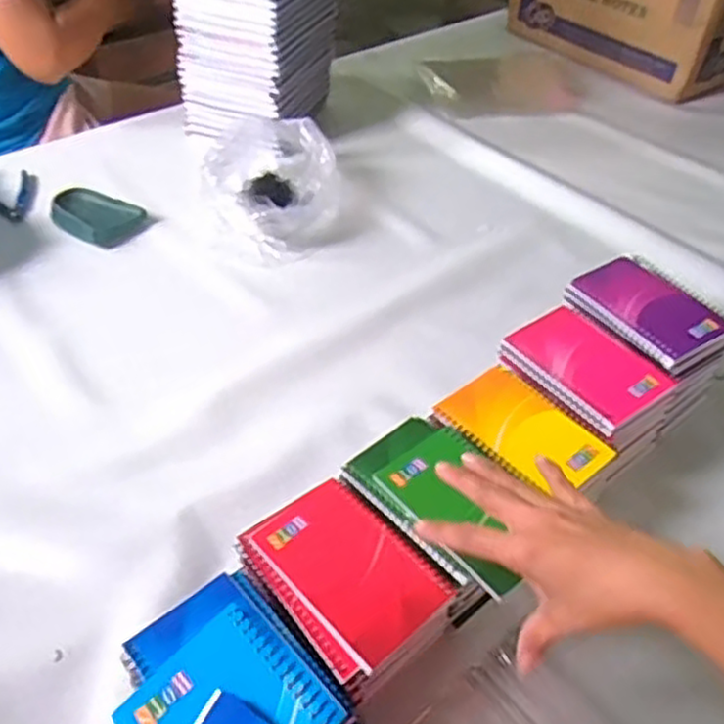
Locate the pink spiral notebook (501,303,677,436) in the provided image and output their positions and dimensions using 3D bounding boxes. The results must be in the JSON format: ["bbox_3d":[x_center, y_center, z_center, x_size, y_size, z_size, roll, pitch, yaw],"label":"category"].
[{"bbox_3d":[0.200,-0.001,0.636,0.095,0.012,0.128,-27,52,-26],"label":"pink spiral notebook"}]

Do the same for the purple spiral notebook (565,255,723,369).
[{"bbox_3d":[0.271,-0.053,0.677,0.094,0.020,0.127,-23,50,-22],"label":"purple spiral notebook"}]

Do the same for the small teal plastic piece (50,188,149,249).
[{"bbox_3d":[-0.341,-0.182,0.901,0.112,0.028,0.073,18,48,16],"label":"small teal plastic piece"}]

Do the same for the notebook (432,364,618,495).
[{"bbox_3d":[0.134,0.055,0.592,0.085,0.009,0.126,-32,54,-29],"label":"notebook"}]

